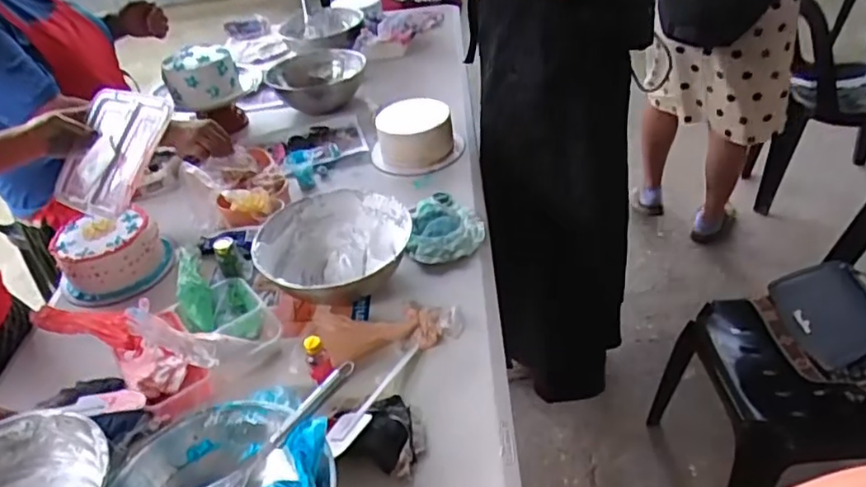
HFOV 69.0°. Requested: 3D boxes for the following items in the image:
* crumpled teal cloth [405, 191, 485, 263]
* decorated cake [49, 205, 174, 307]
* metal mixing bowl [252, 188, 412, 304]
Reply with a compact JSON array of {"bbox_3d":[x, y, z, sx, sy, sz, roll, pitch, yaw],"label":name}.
[{"bbox_3d":[0.023,-0.026,1.075,0.128,0.032,0.171,-2,39,7],"label":"crumpled teal cloth"},{"bbox_3d":[-0.546,0.017,1.069,0.178,0.085,0.159,-19,40,-14],"label":"decorated cake"},{"bbox_3d":[-0.149,0.019,0.982,0.225,0.095,0.225,-5,38,4],"label":"metal mixing bowl"}]

